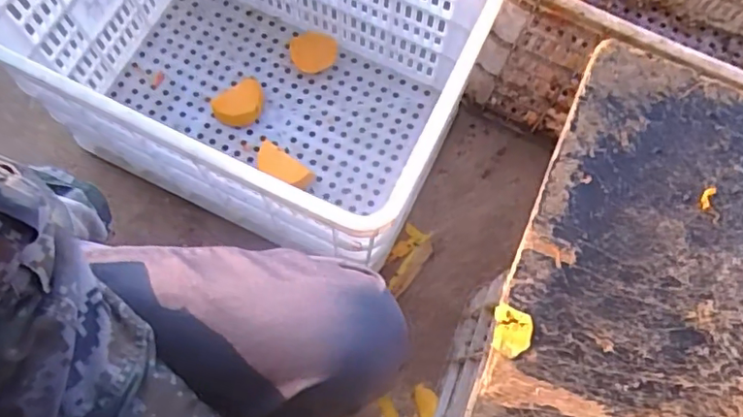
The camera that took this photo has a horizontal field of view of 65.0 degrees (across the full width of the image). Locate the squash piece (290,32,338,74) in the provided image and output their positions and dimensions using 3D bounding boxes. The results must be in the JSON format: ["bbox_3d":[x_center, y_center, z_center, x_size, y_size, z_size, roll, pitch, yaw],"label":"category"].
[{"bbox_3d":[-0.089,-0.241,0.898,0.070,0.019,0.064,0,71,-1],"label":"squash piece"}]

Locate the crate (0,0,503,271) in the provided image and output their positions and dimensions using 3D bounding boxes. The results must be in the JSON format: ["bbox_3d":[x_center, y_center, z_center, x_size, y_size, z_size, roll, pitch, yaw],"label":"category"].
[{"bbox_3d":[-0.153,-0.184,0.751,0.532,0.284,0.345,26,73,7],"label":"crate"}]

